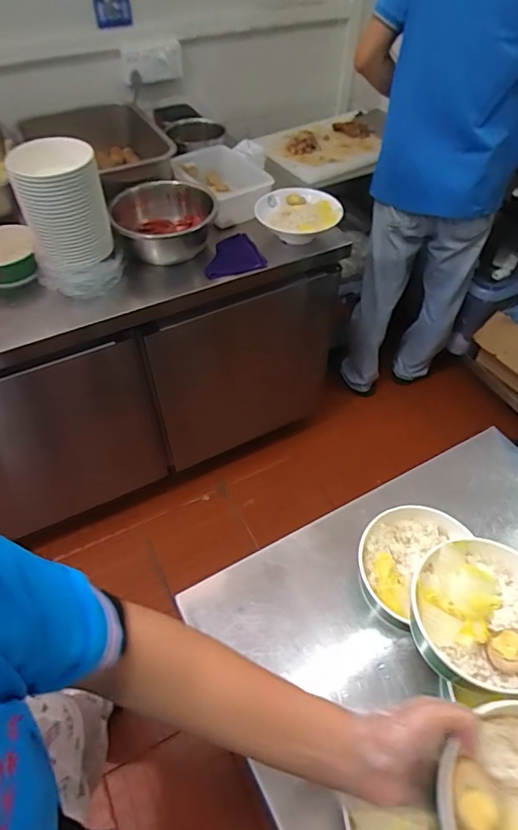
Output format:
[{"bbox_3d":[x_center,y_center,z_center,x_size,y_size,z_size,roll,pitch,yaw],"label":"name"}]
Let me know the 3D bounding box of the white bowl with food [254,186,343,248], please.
[{"bbox_3d":[0.103,-0.472,1.171,0.189,0.082,0.174,0,51,0],"label":"white bowl with food"}]

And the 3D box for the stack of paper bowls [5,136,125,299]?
[{"bbox_3d":[-0.394,-0.406,1.001,0.168,0.309,0.188,-16,53,-13],"label":"stack of paper bowls"}]

